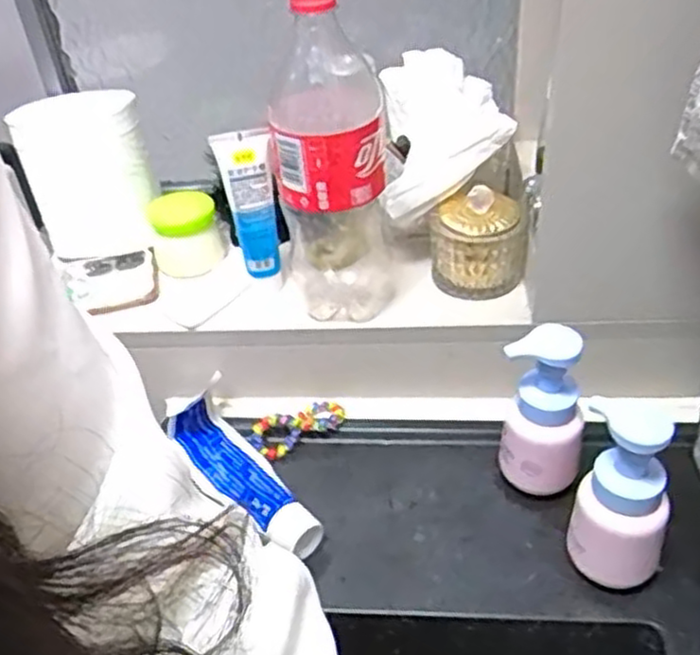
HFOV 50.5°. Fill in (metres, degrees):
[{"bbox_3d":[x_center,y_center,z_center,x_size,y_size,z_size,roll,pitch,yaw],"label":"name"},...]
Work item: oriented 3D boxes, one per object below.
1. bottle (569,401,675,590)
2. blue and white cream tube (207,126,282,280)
[{"bbox_3d":[0.173,0.115,0.471,0.056,0.130,0.046,15,43,23],"label":"bottle"},{"bbox_3d":[-0.078,-0.096,0.585,0.043,0.119,0.021,-7,39,-1],"label":"blue and white cream tube"}]

